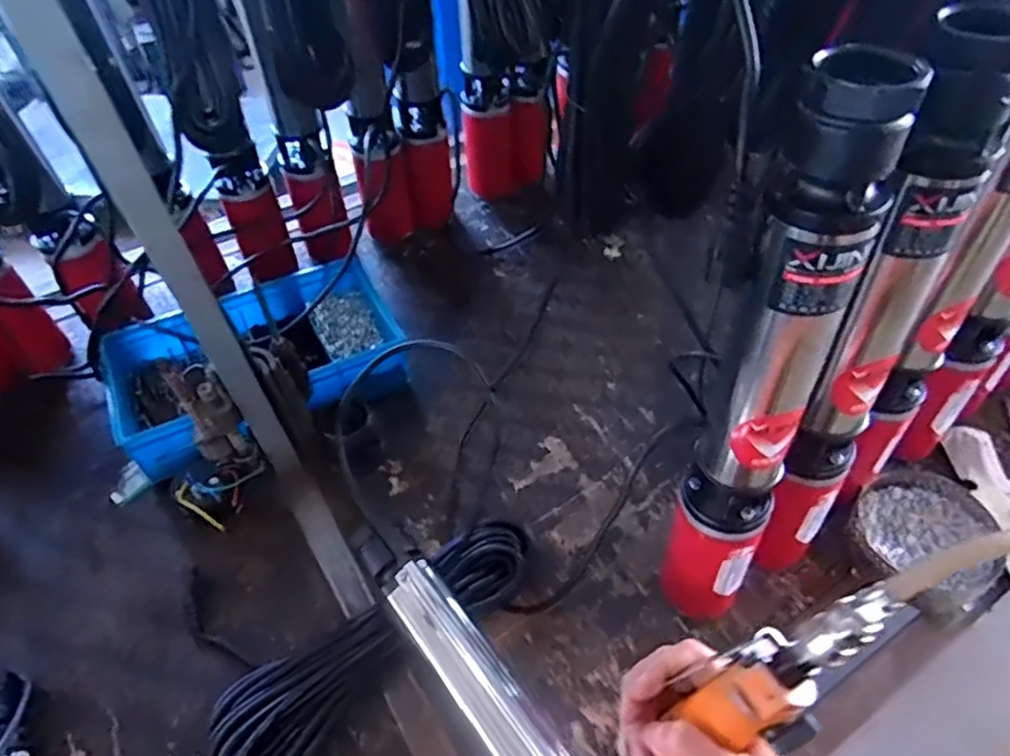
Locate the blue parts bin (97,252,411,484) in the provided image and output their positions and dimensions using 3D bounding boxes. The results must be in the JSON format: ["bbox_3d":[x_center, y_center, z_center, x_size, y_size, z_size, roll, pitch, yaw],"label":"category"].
[{"bbox_3d":[-0.307,-0.010,0.852,0.348,0.105,0.259,-23,51,-16],"label":"blue parts bin"}]

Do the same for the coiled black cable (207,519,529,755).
[{"bbox_3d":[-0.115,0.251,0.635,0.339,0.068,0.104,-30,53,-21],"label":"coiled black cable"}]

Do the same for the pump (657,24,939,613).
[{"bbox_3d":[0.183,0.025,0.476,0.075,0.474,0.071,22,54,20],"label":"pump"}]

